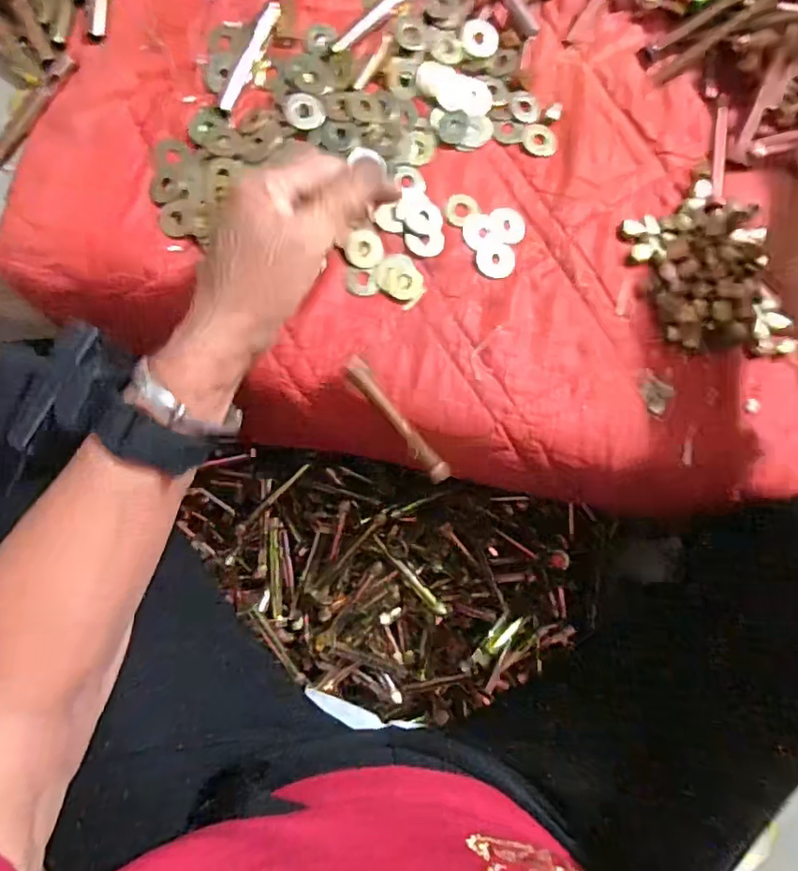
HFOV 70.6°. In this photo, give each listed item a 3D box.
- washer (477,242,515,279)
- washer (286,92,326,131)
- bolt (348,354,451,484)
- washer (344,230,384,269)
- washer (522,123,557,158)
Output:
[{"bbox_3d":[0.068,-0.123,0.394,0.027,0.004,0.024,-4,83,-6],"label":"washer"},{"bbox_3d":[-0.064,-0.222,0.384,0.025,0.004,0.027,1,83,-6],"label":"washer"},{"bbox_3d":[-0.001,-0.010,0.379,0.014,0.017,0.110,-44,116,-9],"label":"bolt"},{"bbox_3d":[-0.024,-0.128,0.386,0.026,0.004,0.025,-2,83,-6],"label":"washer"},{"bbox_3d":[0.102,-0.214,0.408,0.025,0.004,0.024,1,83,-6],"label":"washer"}]

